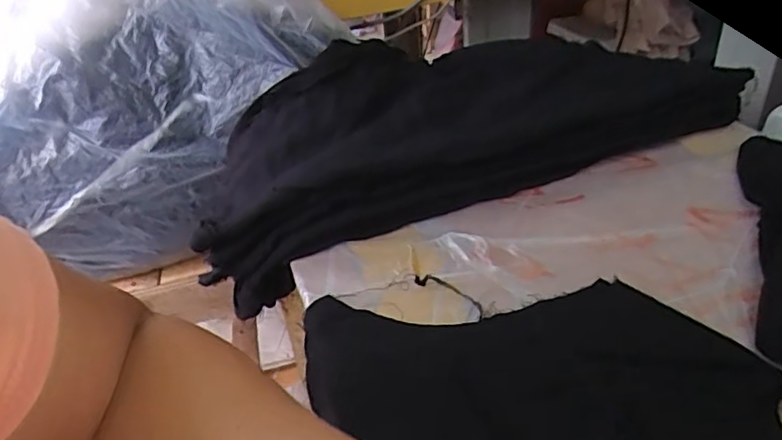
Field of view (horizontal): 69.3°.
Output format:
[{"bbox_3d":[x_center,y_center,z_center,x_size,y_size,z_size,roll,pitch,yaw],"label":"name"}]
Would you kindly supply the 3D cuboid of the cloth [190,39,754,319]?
[{"bbox_3d":[0.037,-0.110,0.622,0.519,0.069,0.336,-20,36,-18],"label":"cloth"}]

